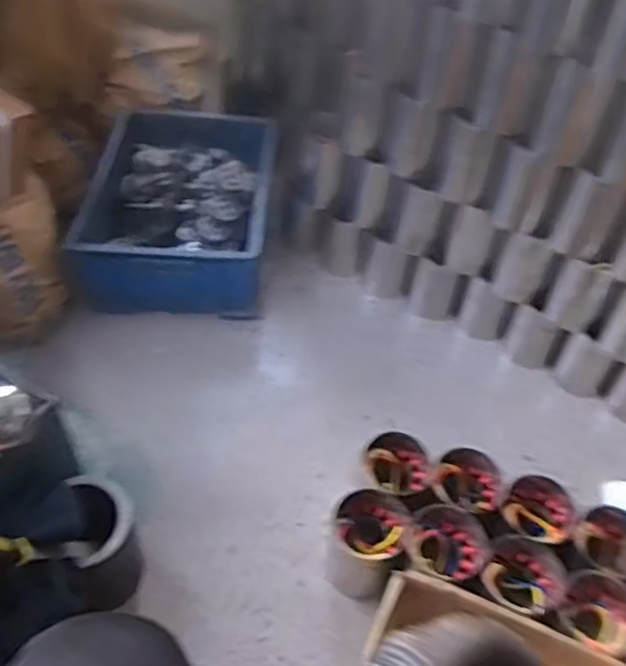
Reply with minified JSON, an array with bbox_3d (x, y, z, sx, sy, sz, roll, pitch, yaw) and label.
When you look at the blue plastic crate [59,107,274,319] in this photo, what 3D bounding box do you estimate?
[{"bbox_3d":[-0.234,-0.226,1.291,0.312,0.139,0.405,3,49,-1],"label":"blue plastic crate"}]

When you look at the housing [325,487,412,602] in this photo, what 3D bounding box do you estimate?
[{"bbox_3d":[0.067,0.276,0.921,0.093,0.108,0.108,18,50,11],"label":"housing"}]

